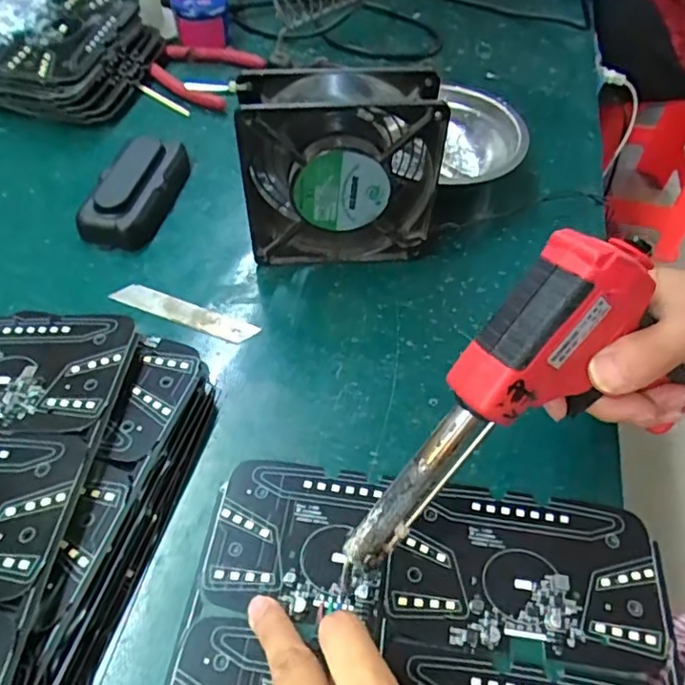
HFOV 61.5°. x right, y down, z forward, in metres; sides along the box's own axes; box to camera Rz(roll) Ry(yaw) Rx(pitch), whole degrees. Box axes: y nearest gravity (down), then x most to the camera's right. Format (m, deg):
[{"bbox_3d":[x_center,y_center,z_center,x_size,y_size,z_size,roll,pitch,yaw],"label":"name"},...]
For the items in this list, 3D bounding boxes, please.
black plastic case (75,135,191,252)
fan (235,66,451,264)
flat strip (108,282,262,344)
[{"bbox_3d":[-0.150,-0.113,0.426,0.048,0.027,0.100,15,54,9],"label":"black plastic case"},{"bbox_3d":[-0.002,-0.109,0.370,0.117,0.121,0.047,-2,53,-3],"label":"fan"},{"bbox_3d":[-0.103,-0.020,0.374,0.099,0.004,0.018,18,55,12],"label":"flat strip"}]

